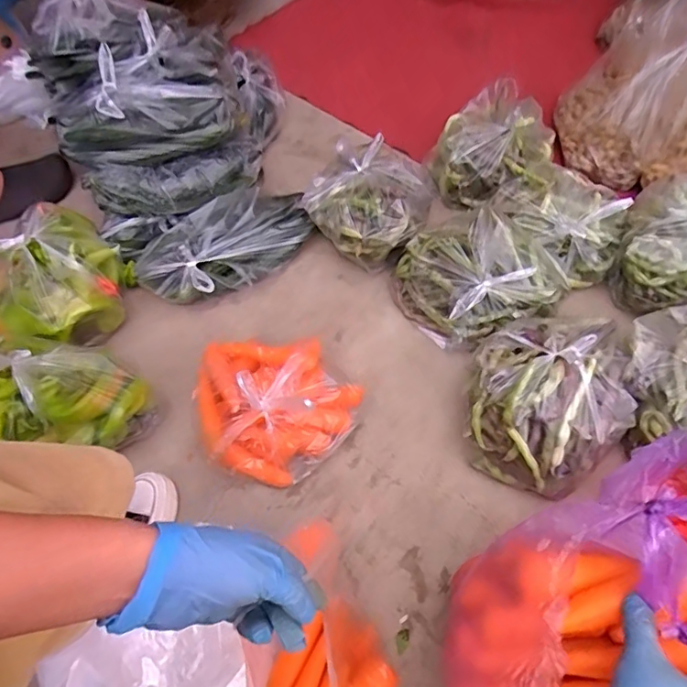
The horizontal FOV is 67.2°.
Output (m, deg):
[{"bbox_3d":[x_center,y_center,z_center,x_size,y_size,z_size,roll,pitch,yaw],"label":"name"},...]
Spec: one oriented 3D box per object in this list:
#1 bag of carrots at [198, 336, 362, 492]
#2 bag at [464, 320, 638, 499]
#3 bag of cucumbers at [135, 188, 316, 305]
[{"bbox_3d":[-0.126,0.088,0.834,0.230,0.120,0.259,-38,65,-19],"label":"bag of carrots"},{"bbox_3d":[0.323,0.084,0.802,0.285,0.160,0.225,-32,64,-16],"label":"bag"},{"bbox_3d":[-0.225,-0.189,1.016,0.354,0.093,0.188,-29,61,-14],"label":"bag of cucumbers"}]

